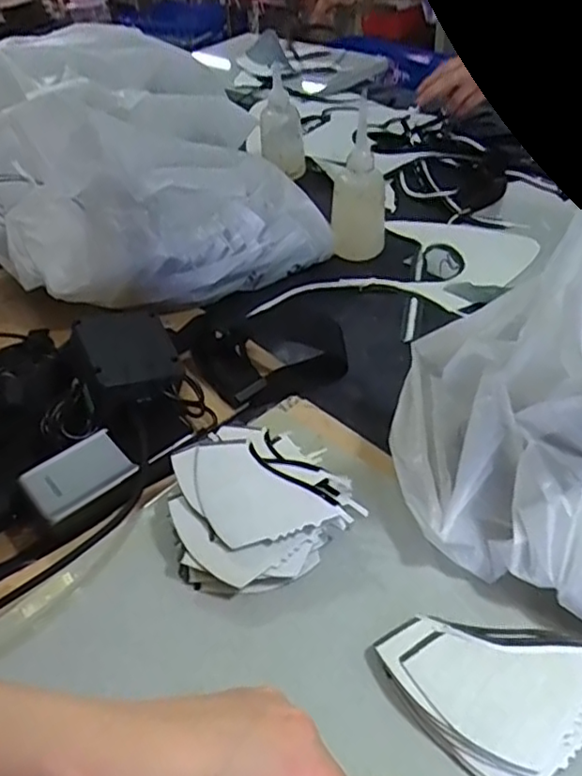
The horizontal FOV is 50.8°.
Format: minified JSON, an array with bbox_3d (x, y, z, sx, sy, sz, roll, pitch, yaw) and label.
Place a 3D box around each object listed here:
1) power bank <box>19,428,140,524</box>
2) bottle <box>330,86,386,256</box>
[{"bbox_3d":[-0.154,0.062,0.444,0.069,0.009,0.049,-33,52,-31],"label":"power bank"},{"bbox_3d":[0.076,-0.225,0.696,0.061,0.155,0.057,2,43,8],"label":"bottle"}]

